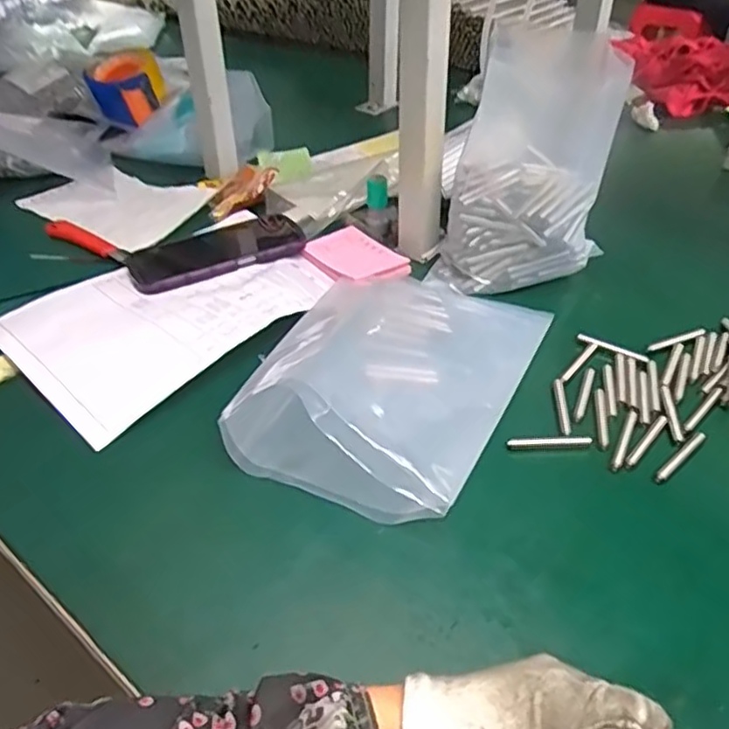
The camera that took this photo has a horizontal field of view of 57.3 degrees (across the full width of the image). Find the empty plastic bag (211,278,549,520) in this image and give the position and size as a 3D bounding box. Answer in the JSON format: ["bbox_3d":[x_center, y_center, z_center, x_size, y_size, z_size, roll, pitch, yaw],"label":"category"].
[{"bbox_3d":[0.026,-0.013,0.509,0.180,0.071,0.268,15,42,19],"label":"empty plastic bag"}]

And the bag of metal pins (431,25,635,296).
[{"bbox_3d":[0.142,-0.172,0.583,0.120,0.196,0.111,25,46,28],"label":"bag of metal pins"}]

